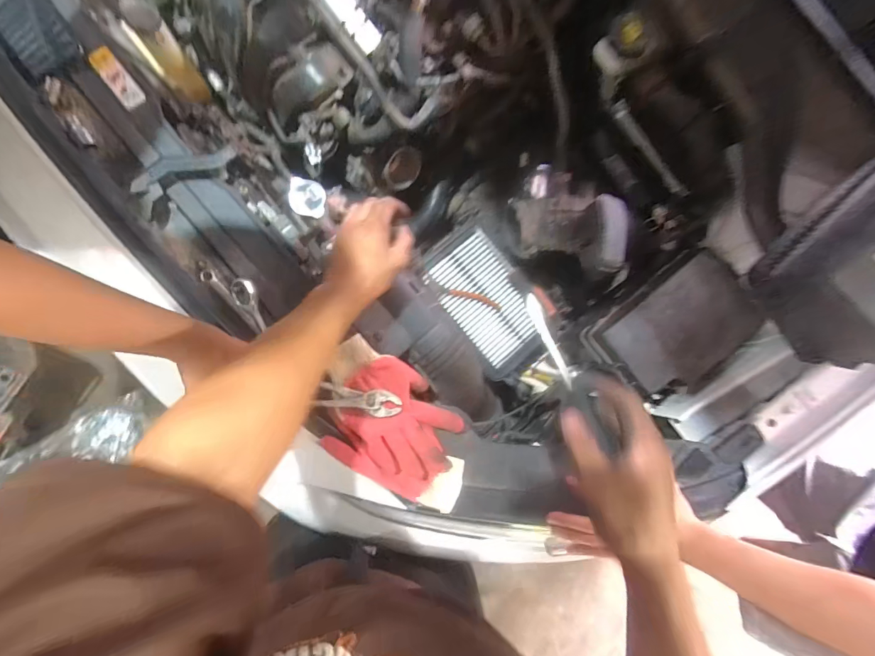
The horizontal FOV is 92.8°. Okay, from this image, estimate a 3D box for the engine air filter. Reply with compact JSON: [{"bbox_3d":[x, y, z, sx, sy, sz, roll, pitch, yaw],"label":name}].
[{"bbox_3d":[0.083,-0.047,0.710,0.137,0.025,0.240,-35,92,-8],"label":"engine air filter"}]

